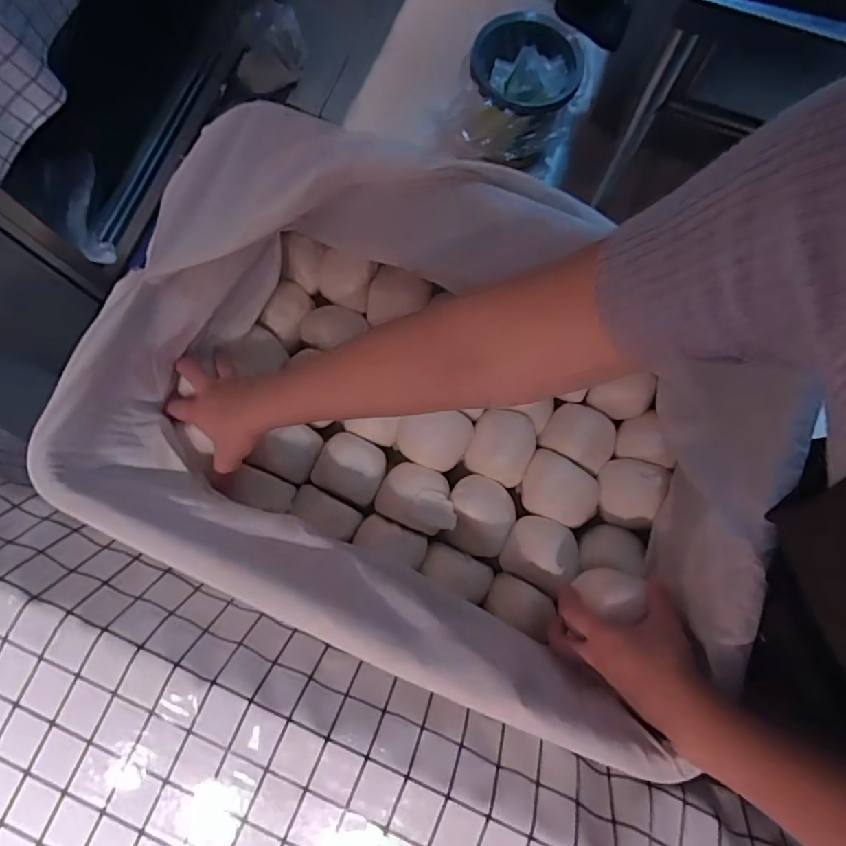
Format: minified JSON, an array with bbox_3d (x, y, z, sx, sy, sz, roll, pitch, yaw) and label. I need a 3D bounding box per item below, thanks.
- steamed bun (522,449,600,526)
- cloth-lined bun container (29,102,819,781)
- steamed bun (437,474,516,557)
[{"bbox_3d":[0.160,0.075,0.617,0.088,0.059,0.075,22,79,4],"label":"steamed bun"},{"bbox_3d":[0.012,0.000,0.562,0.594,0.207,0.422,23,80,3],"label":"cloth-lined bun container"},{"bbox_3d":[0.066,0.106,0.624,0.075,0.042,0.088,15,79,3],"label":"steamed bun"}]

